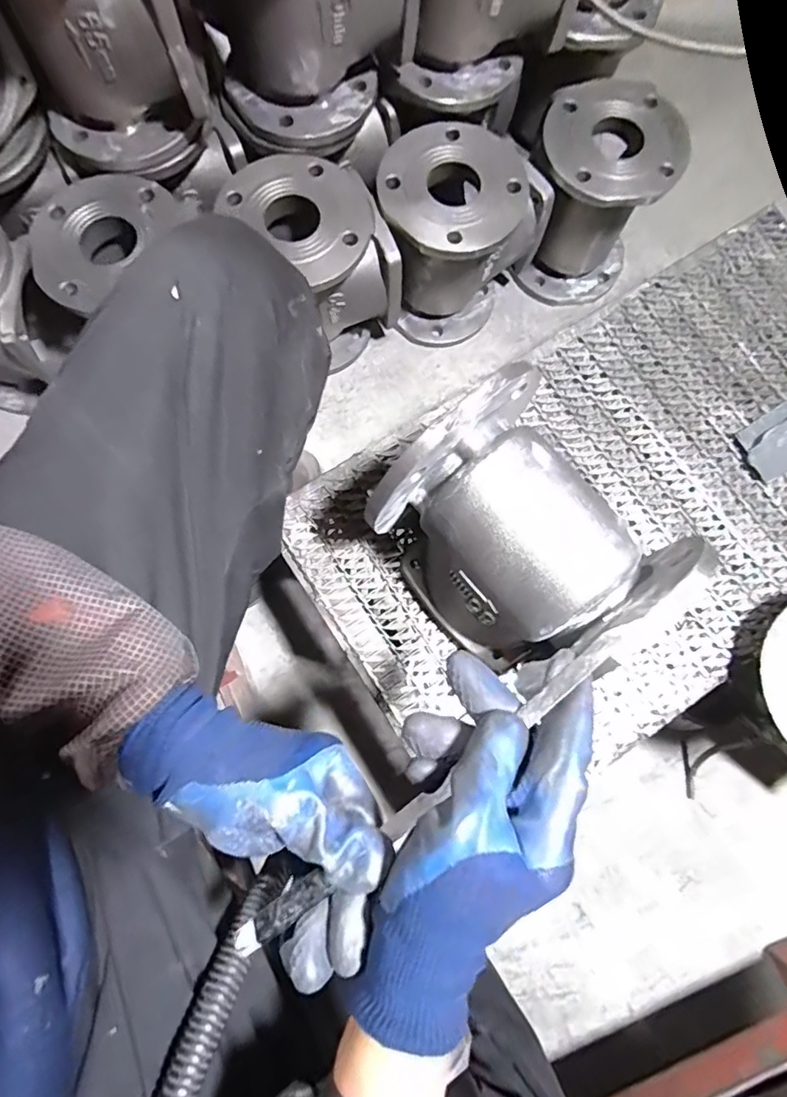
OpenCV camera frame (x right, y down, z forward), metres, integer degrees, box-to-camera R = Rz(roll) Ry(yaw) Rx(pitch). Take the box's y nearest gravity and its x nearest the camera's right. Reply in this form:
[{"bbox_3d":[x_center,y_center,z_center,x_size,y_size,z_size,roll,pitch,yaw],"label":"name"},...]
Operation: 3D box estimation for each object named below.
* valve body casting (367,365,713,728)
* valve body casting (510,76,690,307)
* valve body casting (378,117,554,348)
[{"bbox_3d":[0.101,0.001,0.410,0.153,0.168,0.202,-41,82,-8],"label":"valve body casting"},{"bbox_3d":[0.272,-0.478,0.708,0.172,0.194,0.168,9,79,1],"label":"valve body casting"},{"bbox_3d":[0.077,-0.408,0.692,0.168,0.208,0.174,0,79,-1],"label":"valve body casting"}]

